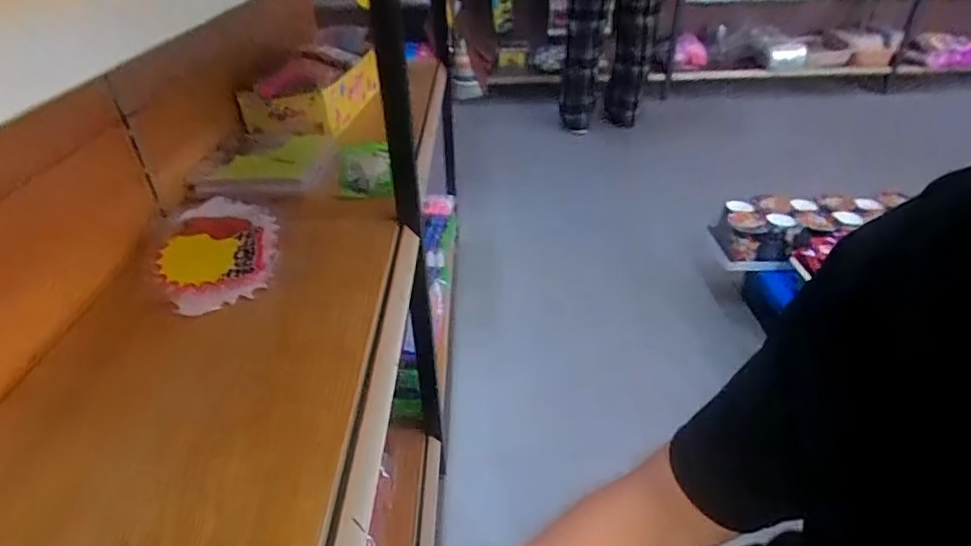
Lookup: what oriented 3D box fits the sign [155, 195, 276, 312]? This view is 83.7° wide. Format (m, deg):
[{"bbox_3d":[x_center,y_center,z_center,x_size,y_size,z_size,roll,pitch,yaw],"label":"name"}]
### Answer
[{"bbox_3d":[-0.320,-0.036,0.656,0.123,0.022,0.212,-9,41,-19],"label":"sign"}]

